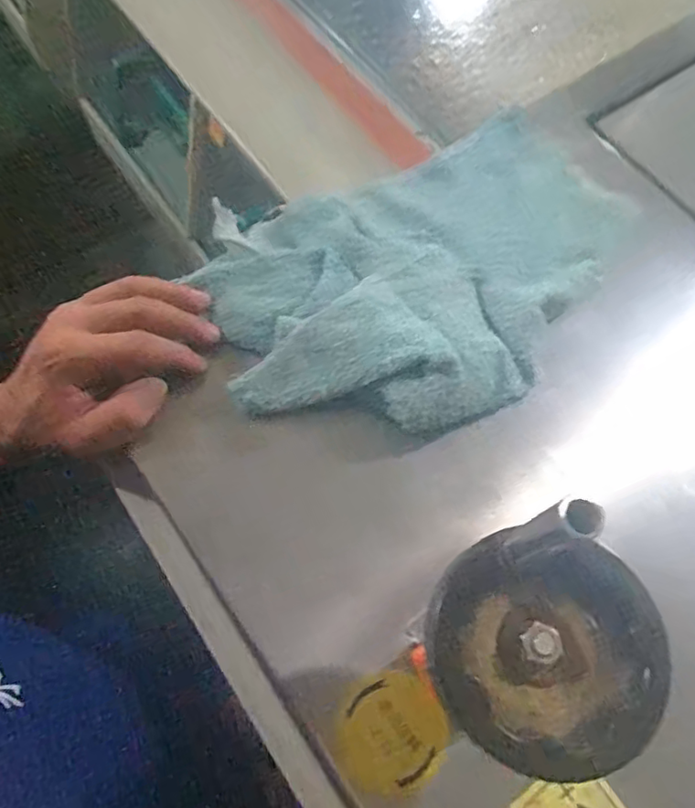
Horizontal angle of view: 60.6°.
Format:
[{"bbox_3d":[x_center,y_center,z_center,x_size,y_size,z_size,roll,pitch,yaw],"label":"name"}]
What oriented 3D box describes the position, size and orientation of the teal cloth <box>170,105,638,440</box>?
[{"bbox_3d":[0.061,-0.092,0.402,0.300,0.037,0.193,-29,72,-14],"label":"teal cloth"}]

